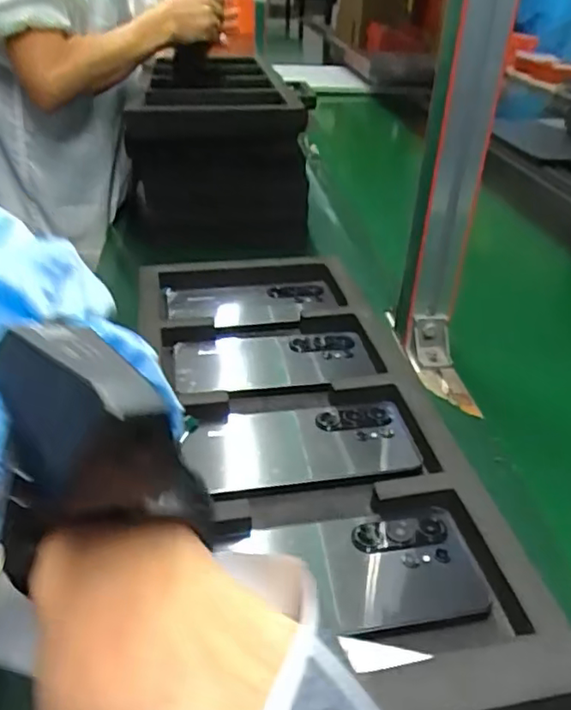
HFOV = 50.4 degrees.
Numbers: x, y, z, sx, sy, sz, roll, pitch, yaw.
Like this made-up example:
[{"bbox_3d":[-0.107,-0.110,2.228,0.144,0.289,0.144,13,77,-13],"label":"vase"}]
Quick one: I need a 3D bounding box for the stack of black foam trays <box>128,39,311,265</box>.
[{"bbox_3d":[-0.114,-0.292,0.891,0.226,0.204,0.295,-7,34,-14],"label":"stack of black foam trays"}]

